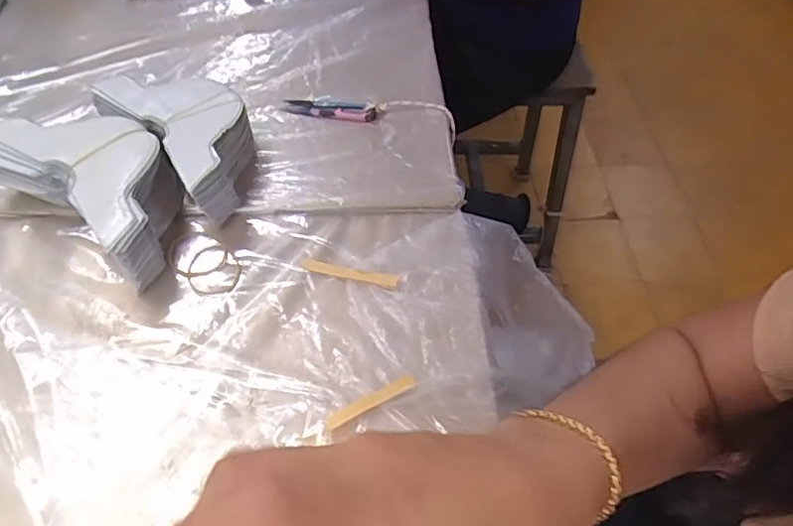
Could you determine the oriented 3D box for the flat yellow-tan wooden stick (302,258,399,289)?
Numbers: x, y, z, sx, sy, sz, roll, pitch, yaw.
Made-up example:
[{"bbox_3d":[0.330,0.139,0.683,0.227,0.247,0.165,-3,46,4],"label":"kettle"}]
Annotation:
[{"bbox_3d":[-0.039,0.008,0.476,0.082,0.004,0.013,11,55,6],"label":"flat yellow-tan wooden stick"}]

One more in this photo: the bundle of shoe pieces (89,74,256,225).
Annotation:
[{"bbox_3d":[-0.187,-0.119,0.523,0.099,0.059,0.172,-37,64,-25],"label":"bundle of shoe pieces"}]

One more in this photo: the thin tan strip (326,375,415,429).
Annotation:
[{"bbox_3d":[-0.019,0.102,0.413,0.071,0.004,0.012,-25,47,-18],"label":"thin tan strip"}]

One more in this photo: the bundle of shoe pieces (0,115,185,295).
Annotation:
[{"bbox_3d":[-0.251,-0.069,0.481,0.182,0.062,0.102,29,59,17],"label":"bundle of shoe pieces"}]

